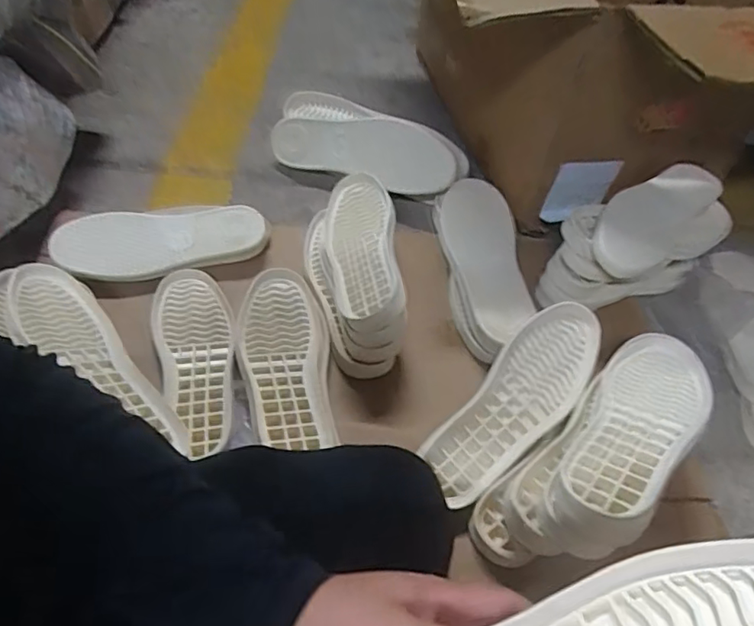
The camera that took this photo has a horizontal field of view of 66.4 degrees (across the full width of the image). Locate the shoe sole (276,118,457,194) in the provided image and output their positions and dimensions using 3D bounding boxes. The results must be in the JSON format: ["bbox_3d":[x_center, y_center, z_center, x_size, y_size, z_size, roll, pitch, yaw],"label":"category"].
[{"bbox_3d":[-0.023,-0.246,0.877,0.279,0.098,0.034,12,23,6],"label":"shoe sole"}]

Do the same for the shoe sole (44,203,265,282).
[{"bbox_3d":[-0.277,-0.094,0.753,0.264,0.048,0.084,-12,53,-14],"label":"shoe sole"}]

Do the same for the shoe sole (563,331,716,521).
[{"bbox_3d":[0.257,0.103,0.560,0.098,0.032,0.289,17,33,30],"label":"shoe sole"}]

